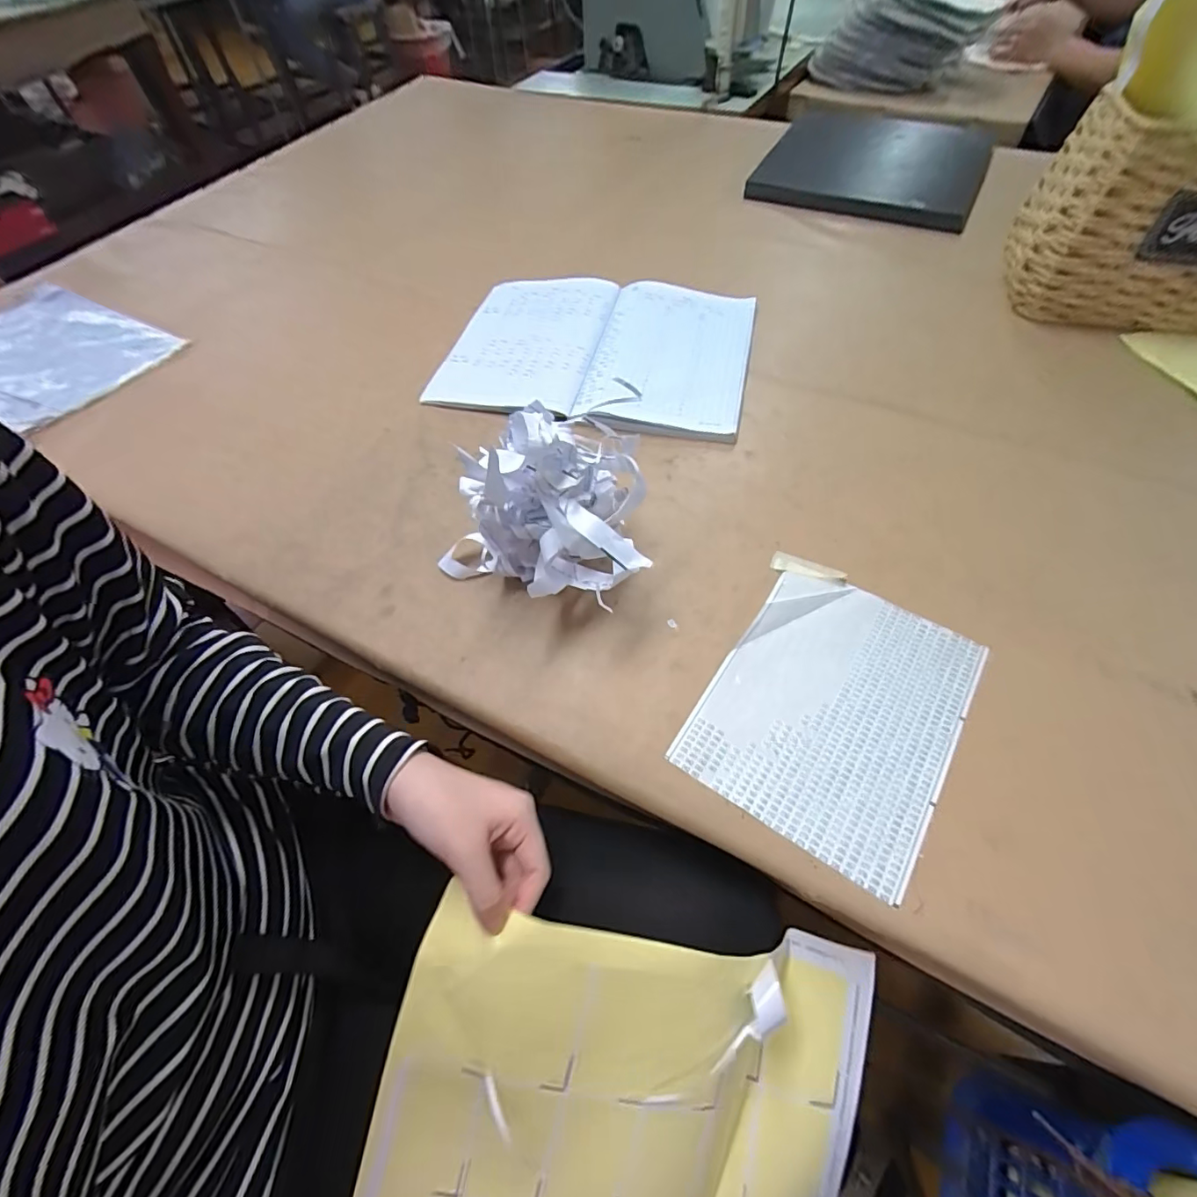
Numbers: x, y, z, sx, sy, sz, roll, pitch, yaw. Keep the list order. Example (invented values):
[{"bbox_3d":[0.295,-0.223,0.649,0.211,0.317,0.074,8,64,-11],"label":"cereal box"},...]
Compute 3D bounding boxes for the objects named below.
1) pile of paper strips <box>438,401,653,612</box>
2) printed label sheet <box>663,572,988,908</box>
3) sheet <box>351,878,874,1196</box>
[{"bbox_3d":[-0.047,-0.060,0.400,0.165,0.131,0.105,8,59,7],"label":"pile of paper strips"},{"bbox_3d":[0.166,0.074,0.376,0.153,0.005,0.202,29,64,21],"label":"printed label sheet"},{"bbox_3d":[0.013,0.333,0.336,0.296,0.031,0.253,11,92,-6],"label":"sheet"}]

